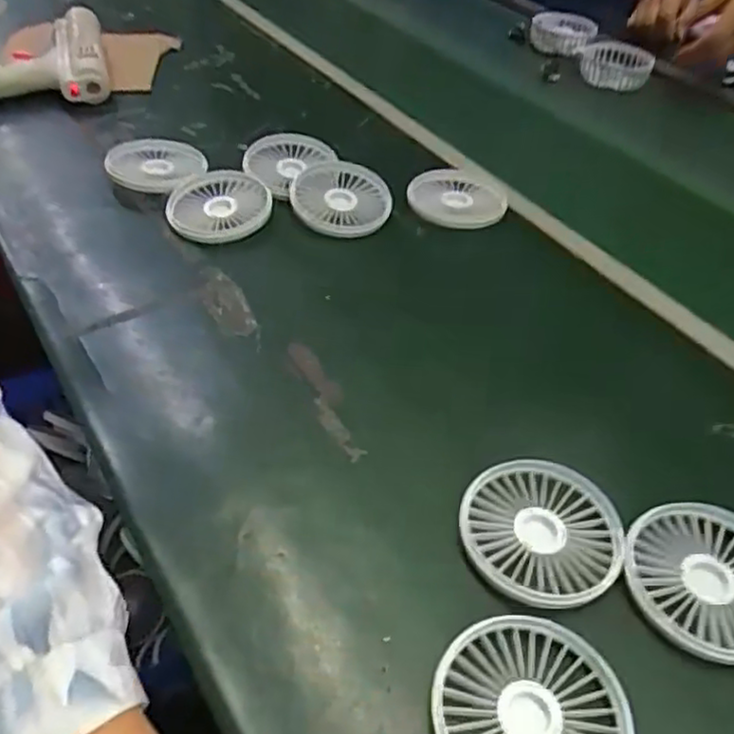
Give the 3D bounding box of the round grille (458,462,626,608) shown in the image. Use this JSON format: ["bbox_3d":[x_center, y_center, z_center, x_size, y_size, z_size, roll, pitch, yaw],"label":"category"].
[{"bbox_3d":[0.097,0.089,0.372,0.088,0.007,0.085,2,46,-2],"label":"round grille"}]

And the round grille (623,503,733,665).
[{"bbox_3d":[0.184,0.112,0.360,0.088,0.007,0.086,2,46,-2],"label":"round grille"}]

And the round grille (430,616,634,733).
[{"bbox_3d":[0.075,0.156,0.307,0.088,0.011,0.084,2,46,-2],"label":"round grille"}]

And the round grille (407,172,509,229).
[{"bbox_3d":[0.083,-0.155,0.622,0.097,0.012,0.089,4,44,-4],"label":"round grille"}]

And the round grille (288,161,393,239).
[{"bbox_3d":[-0.024,-0.152,0.610,0.091,0.015,0.091,2,53,-3],"label":"round grille"}]

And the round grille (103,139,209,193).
[{"bbox_3d":[-0.193,-0.188,0.624,0.083,0.022,0.083,2,46,-2],"label":"round grille"}]

